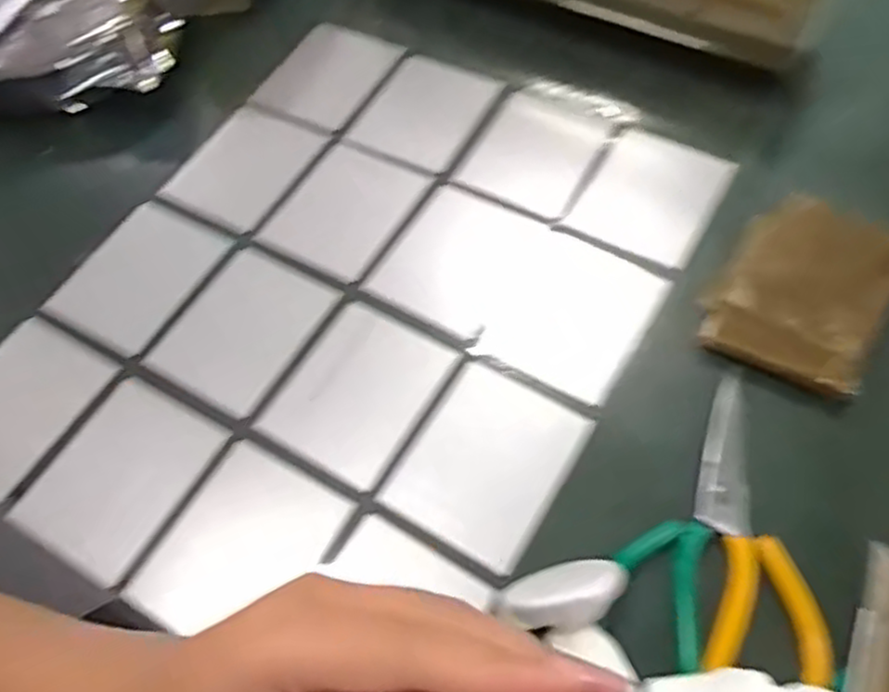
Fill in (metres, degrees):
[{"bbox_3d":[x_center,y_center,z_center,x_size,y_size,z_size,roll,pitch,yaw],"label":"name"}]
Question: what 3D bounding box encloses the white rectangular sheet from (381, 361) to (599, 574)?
[{"bbox_3d":[0.024,0.065,0.407,0.081,0.005,0.098,27,67,18],"label":"white rectangular sheet"}]

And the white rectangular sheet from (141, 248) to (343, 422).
[{"bbox_3d":[-0.128,-0.011,0.458,0.082,0.007,0.100,26,66,18],"label":"white rectangular sheet"}]

